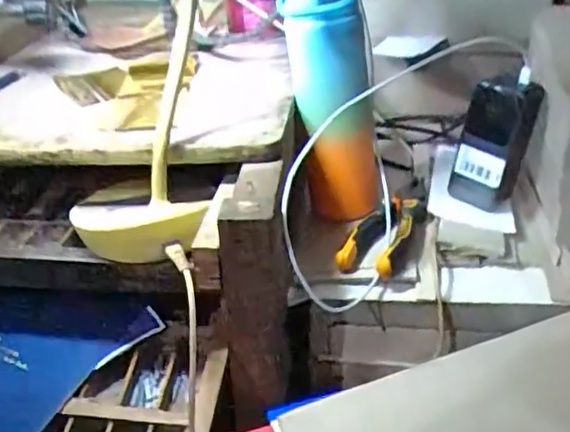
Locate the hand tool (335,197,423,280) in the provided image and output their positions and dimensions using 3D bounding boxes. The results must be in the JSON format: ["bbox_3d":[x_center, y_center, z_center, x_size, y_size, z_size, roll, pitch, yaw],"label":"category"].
[{"bbox_3d":[0.098,0.020,0.592,0.065,0.026,0.106,10,33,19],"label":"hand tool"}]

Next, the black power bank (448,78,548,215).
[{"bbox_3d":[0.206,-0.070,0.612,0.079,0.131,0.038,10,33,19],"label":"black power bank"}]

